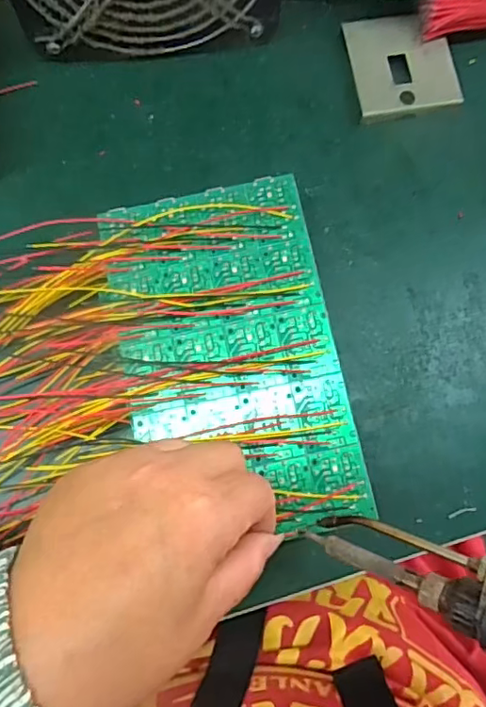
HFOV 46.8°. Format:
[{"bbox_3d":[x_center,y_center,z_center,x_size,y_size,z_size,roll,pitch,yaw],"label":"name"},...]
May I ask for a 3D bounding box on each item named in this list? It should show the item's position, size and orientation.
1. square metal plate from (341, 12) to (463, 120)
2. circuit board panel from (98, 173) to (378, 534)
[{"bbox_3d":[0.098,-0.178,0.346,0.064,0.011,0.064,-14,81,-4],"label":"square metal plate"},{"bbox_3d":[-0.007,0.001,0.271,0.100,0.008,0.168,-12,81,-3],"label":"circuit board panel"}]

